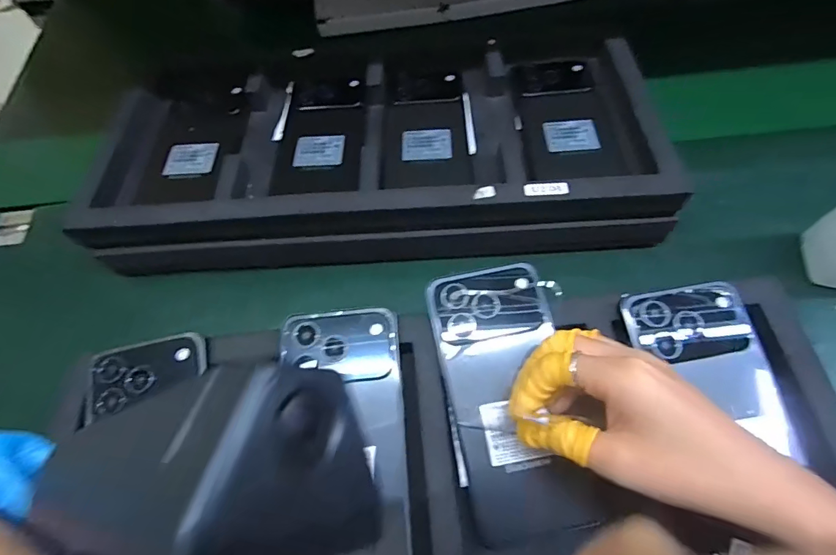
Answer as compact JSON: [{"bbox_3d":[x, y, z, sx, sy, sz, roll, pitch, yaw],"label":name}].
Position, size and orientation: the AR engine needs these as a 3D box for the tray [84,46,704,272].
[{"bbox_3d":[-0.036,-0.124,0.414,0.479,0.070,0.247,-1,62,2],"label":"tray"}]

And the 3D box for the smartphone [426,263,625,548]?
[{"bbox_3d":[0.058,0.070,0.278,0.079,0.007,0.160,-11,72,-3],"label":"smartphone"}]

